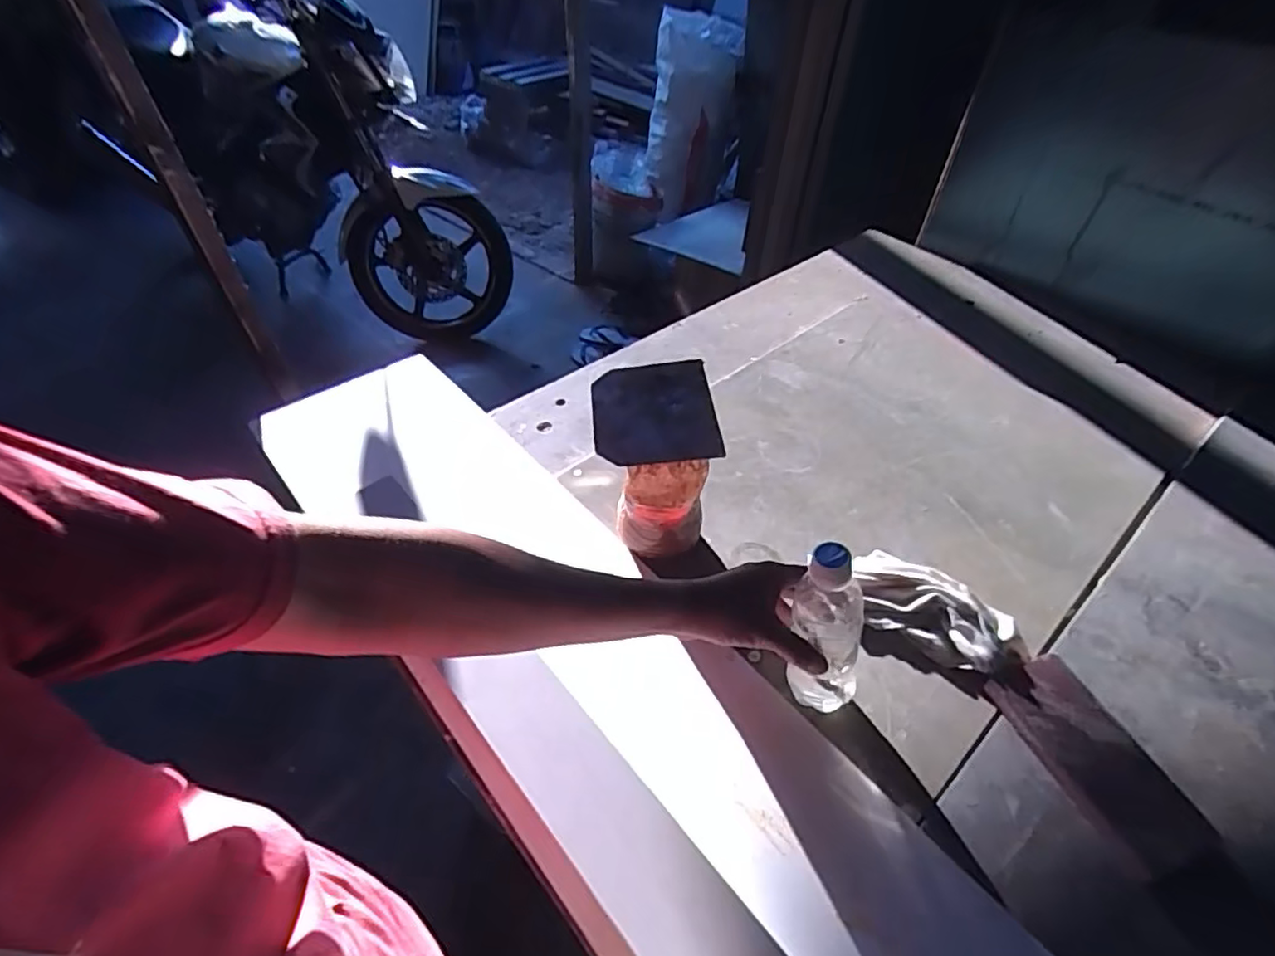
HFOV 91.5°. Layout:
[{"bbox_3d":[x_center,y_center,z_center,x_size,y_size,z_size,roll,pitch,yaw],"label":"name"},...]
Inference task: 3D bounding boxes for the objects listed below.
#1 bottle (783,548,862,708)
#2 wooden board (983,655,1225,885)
[{"bbox_3d":[0.164,0.121,0.532,0.065,0.190,0.064,-7,42,6],"label":"bottle"},{"bbox_3d":[0.407,0.251,0.552,0.082,0.021,0.176,-15,49,-16],"label":"wooden board"}]

